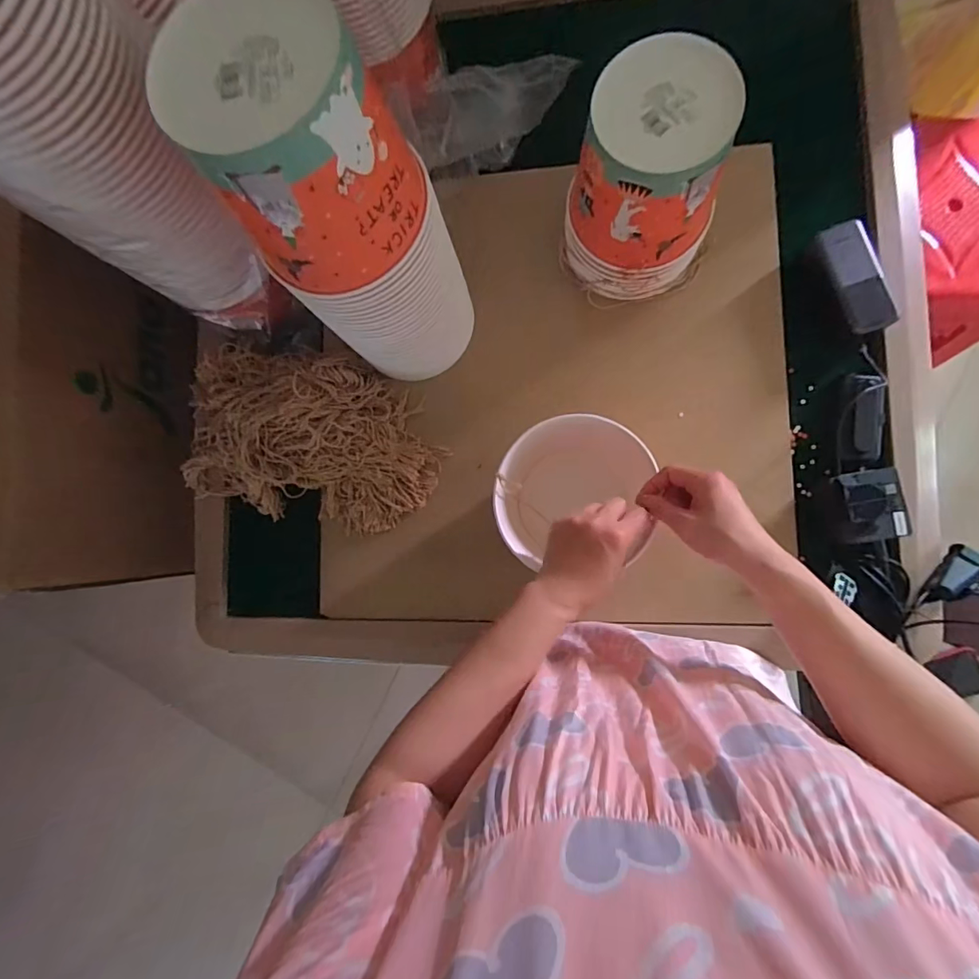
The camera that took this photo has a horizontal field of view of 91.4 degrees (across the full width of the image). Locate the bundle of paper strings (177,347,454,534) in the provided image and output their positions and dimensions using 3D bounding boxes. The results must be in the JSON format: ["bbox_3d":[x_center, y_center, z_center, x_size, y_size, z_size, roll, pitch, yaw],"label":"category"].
[{"bbox_3d":[-0.243,-0.067,0.618,0.354,0.086,0.217,8,87,7],"label":"bundle of paper strings"}]

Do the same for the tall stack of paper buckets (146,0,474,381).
[{"bbox_3d":[-0.114,-0.229,0.465,0.146,0.365,0.139,-22,83,5],"label":"tall stack of paper buckets"}]

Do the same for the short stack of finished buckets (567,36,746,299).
[{"bbox_3d":[0.171,-0.315,0.512,0.153,0.199,0.140,28,89,8],"label":"short stack of finished buckets"}]

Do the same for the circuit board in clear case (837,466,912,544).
[{"bbox_3d":[0.427,0.018,0.540,0.070,0.049,0.080,-5,85,6],"label":"circuit board in clear case"}]

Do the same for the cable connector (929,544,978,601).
[{"bbox_3d":[0.517,0.094,0.524,0.081,0.032,0.032,-38,82,-22],"label":"cable connector"}]

